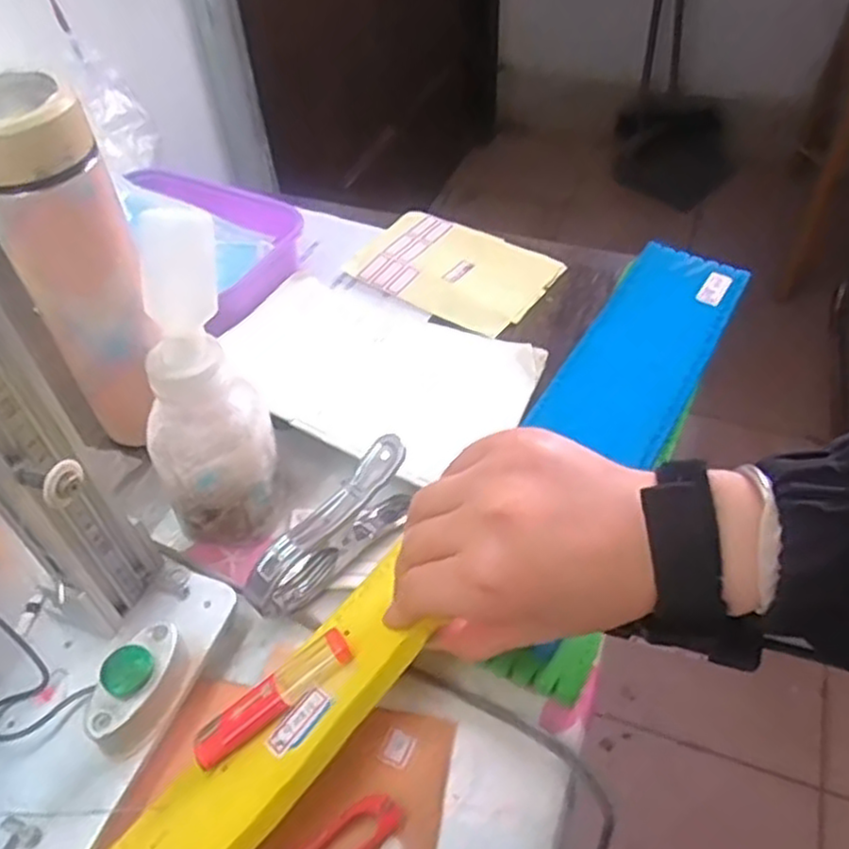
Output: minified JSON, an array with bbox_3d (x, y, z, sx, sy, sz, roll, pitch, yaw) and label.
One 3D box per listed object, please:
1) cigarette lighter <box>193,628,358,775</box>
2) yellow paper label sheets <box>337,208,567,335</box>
[{"bbox_3d":[-0.072,0.129,0.358,0.085,0.012,0.023,-37,55,-6],"label":"cigarette lighter"},{"bbox_3d":[0.024,-0.128,0.604,0.148,0.009,0.101,27,55,24],"label":"yellow paper label sheets"}]

